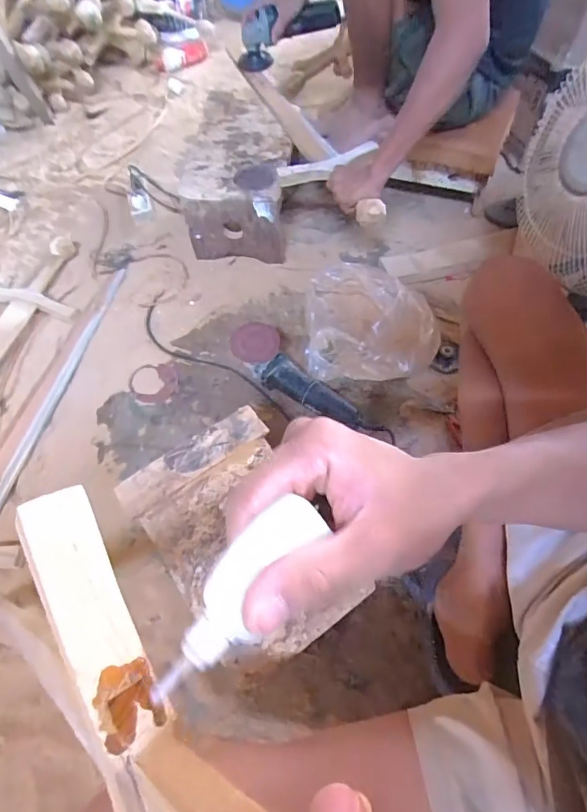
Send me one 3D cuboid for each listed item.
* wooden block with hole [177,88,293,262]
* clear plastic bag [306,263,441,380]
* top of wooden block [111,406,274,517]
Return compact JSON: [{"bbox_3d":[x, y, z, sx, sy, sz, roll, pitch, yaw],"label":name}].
[{"bbox_3d":[-0.119,-0.568,1.129,0.241,0.195,0.365,4,60,4],"label":"wooden block with hole"},{"bbox_3d":[0.164,-0.194,0.952,0.264,0.106,0.259,-1,59,1],"label":"clear plastic bag"},{"bbox_3d":[-0.151,0.078,0.671,0.234,0.014,0.060,-33,64,-17],"label":"top of wooden block"}]

